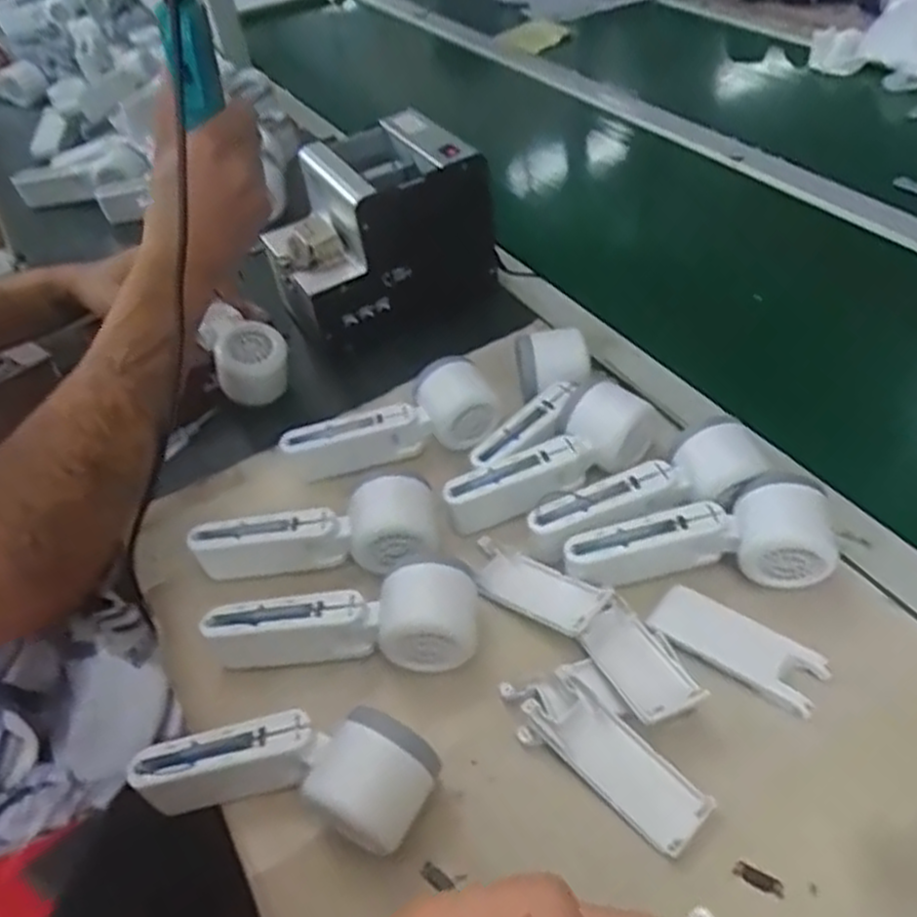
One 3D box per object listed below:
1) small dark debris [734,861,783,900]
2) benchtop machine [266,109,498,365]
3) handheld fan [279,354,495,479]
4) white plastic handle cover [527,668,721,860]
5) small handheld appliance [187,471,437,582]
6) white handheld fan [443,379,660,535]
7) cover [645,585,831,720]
[{"bbox_3d":[0.149,0.208,0.388,0.023,0.004,0.008,18,50,24],"label":"small dark debris"},{"bbox_3d":[-0.080,-0.204,0.723,0.180,0.148,0.126,-29,49,-20],"label":"benchtop machine"},{"bbox_3d":[-0.050,-0.024,0.599,0.168,0.059,0.049,-18,46,-10],"label":"handheld fan"},{"bbox_3d":[0.085,0.164,0.423,0.038,0.023,0.100,-36,52,-26],"label":"white plastic handle cover"},{"bbox_3d":[-0.096,0.056,0.529,0.166,0.050,0.066,-14,45,-6],"label":"small handheld appliance"},{"bbox_3d":[0.067,0.001,0.558,0.161,0.049,0.054,-29,49,-20],"label":"white handheld fan"},{"bbox_3d":[0.165,0.111,0.466,0.098,0.012,0.040,24,53,28],"label":"cover"}]

